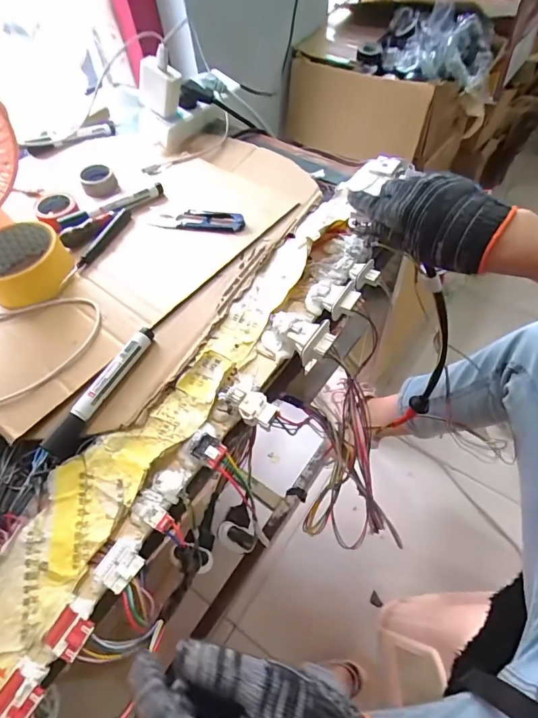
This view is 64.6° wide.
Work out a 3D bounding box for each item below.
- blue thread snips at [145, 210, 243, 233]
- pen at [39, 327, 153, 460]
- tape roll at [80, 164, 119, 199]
[{"bbox_3d":[-0.080,-0.161,0.490,0.109,0.012,0.031,12,58,12],"label":"blue thread snips"},{"bbox_3d":[-0.143,0.025,0.368,0.016,0.018,0.131,22,61,19],"label":"pen"},{"bbox_3d":[-0.220,-0.229,0.551,0.041,0.025,0.041,-2,56,3],"label":"tape roll"}]

